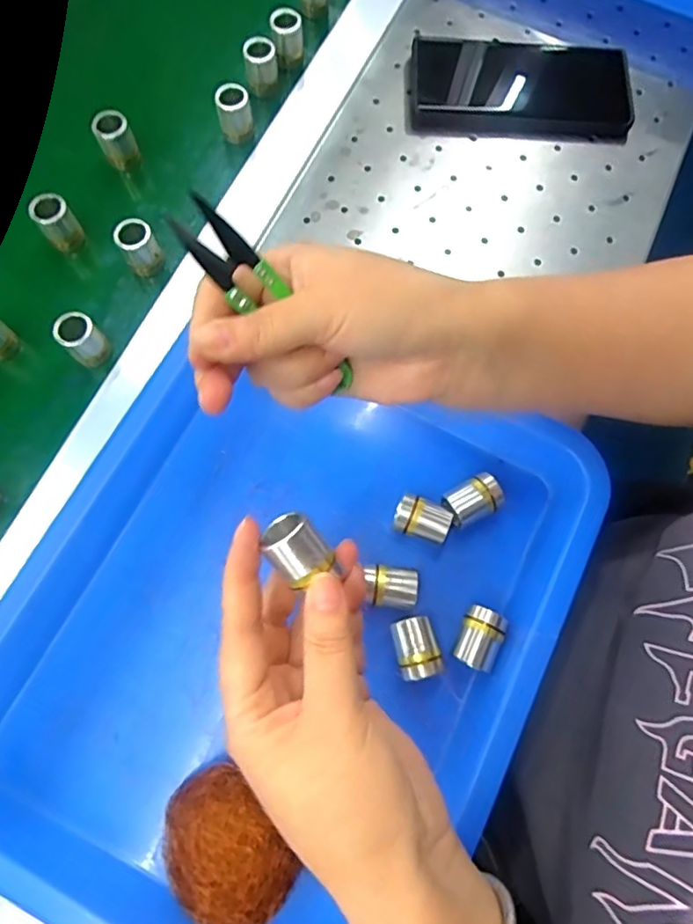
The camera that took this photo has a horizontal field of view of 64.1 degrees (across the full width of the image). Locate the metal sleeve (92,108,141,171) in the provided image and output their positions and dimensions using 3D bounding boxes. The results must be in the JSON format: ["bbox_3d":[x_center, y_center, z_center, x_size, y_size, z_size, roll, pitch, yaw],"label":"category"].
[{"bbox_3d":[-0.164,-0.229,0.395,0.023,0.034,0.021,0,74,-1],"label":"metal sleeve"}]

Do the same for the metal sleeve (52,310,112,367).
[{"bbox_3d":[-0.164,-0.076,0.345,0.020,0.033,0.022,0,74,-1],"label":"metal sleeve"}]

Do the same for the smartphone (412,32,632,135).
[{"bbox_3d":[0.133,-0.287,0.418,0.162,0.013,0.085,7,74,1],"label":"smartphone"}]

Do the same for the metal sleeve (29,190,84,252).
[{"bbox_3d":[-0.194,-0.162,0.374,0.022,0.035,0.018,-39,78,-11],"label":"metal sleeve"}]

